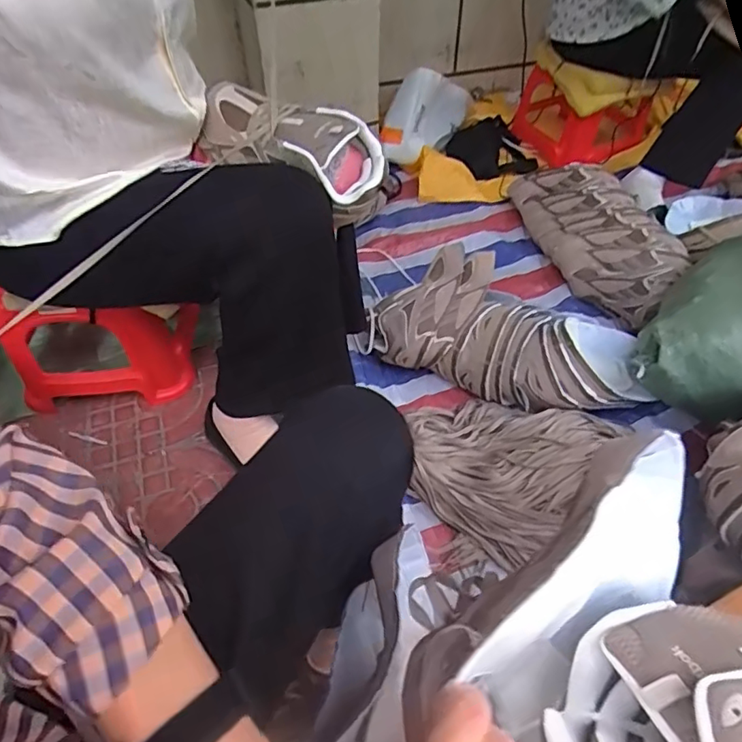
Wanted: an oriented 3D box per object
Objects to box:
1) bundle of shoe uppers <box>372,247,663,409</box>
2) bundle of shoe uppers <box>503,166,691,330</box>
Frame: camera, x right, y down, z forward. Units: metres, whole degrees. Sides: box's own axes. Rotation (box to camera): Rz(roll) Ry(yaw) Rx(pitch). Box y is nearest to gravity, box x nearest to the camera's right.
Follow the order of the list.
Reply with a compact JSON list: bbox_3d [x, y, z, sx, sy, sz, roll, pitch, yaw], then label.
[{"bbox_3d":[0.244,-0.051,0.979,0.472,0.181,0.218,14,51,12],"label":"bundle of shoe uppers"},{"bbox_3d":[0.488,-0.327,1.207,0.187,0.124,0.552,-12,50,-10],"label":"bundle of shoe uppers"}]

